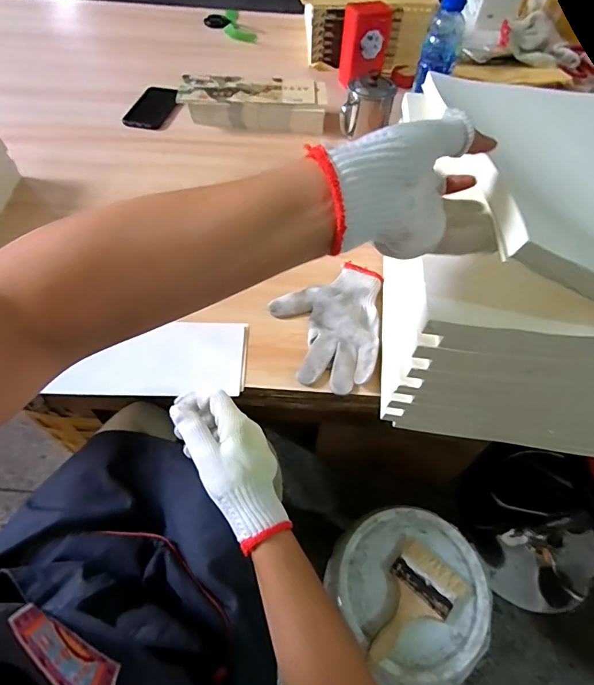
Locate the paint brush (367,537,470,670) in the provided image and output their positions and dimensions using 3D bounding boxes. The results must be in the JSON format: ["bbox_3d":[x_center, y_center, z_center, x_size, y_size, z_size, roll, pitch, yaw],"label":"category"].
[{"bbox_3d":[0.180,0.426,0.654,0.107,0.018,0.186,38,62,22],"label":"paint brush"}]

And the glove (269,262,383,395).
[{"bbox_3d":[0.037,-0.029,0.544,0.140,0.025,0.187,8,55,4],"label":"glove"}]

